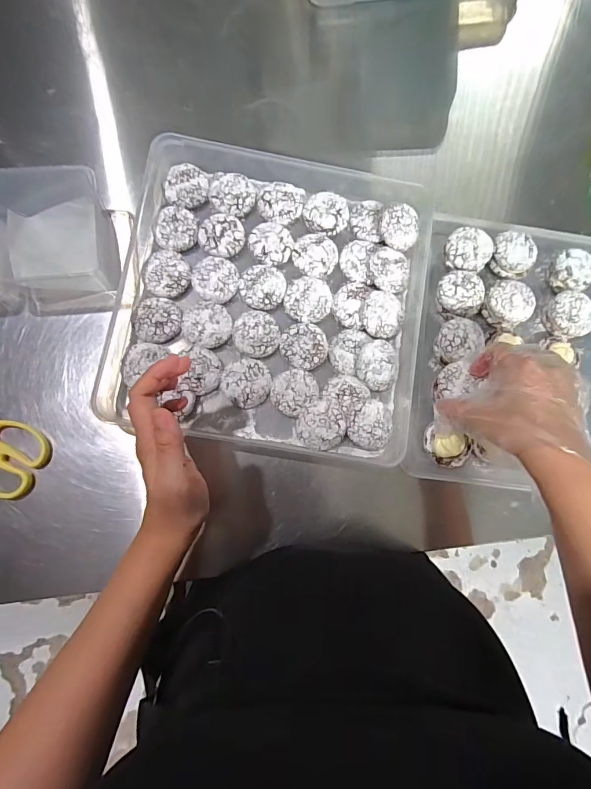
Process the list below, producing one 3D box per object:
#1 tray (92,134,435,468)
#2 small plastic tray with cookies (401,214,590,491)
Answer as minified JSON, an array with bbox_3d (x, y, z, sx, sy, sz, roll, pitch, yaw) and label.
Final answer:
[{"bbox_3d":[-0.025,-0.102,0.417,0.305,0.037,0.304,10,85,-4],"label":"tray"},{"bbox_3d":[0.275,-0.043,0.437,0.279,0.048,0.297,9,85,-4],"label":"small plastic tray with cookies"}]

